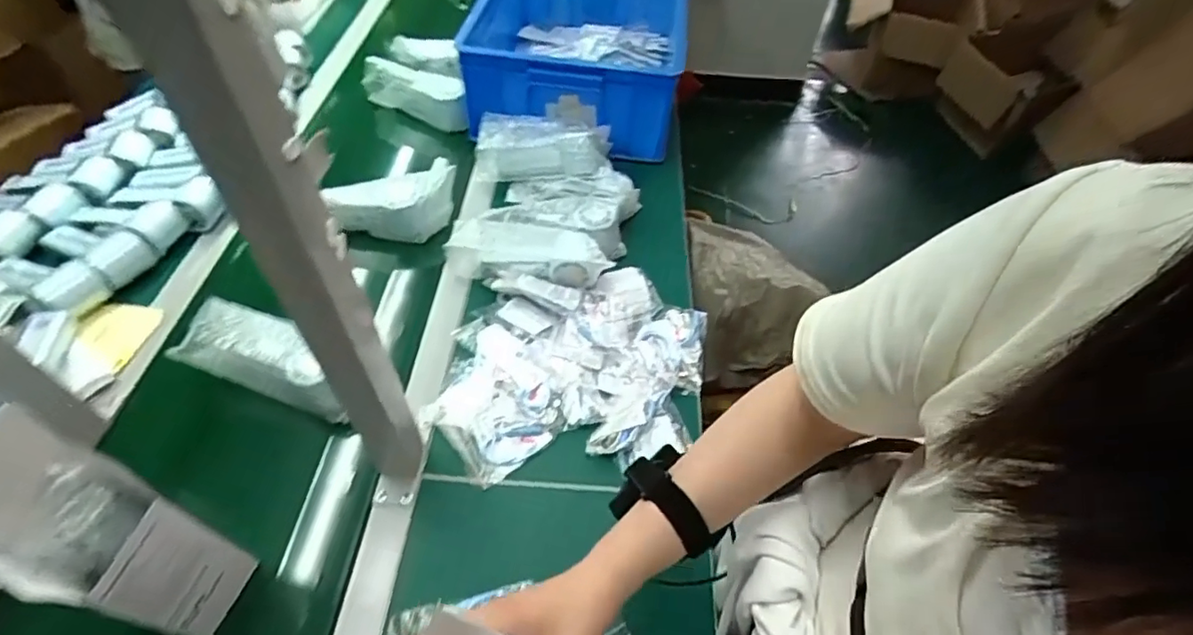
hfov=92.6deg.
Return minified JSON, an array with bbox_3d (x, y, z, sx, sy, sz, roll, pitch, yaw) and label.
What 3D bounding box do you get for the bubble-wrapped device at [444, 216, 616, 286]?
[{"bbox_3d":[-0.087,-0.090,0.758,0.207,0.047,0.083,2,52,-4],"label":"bubble-wrapped device"}]

